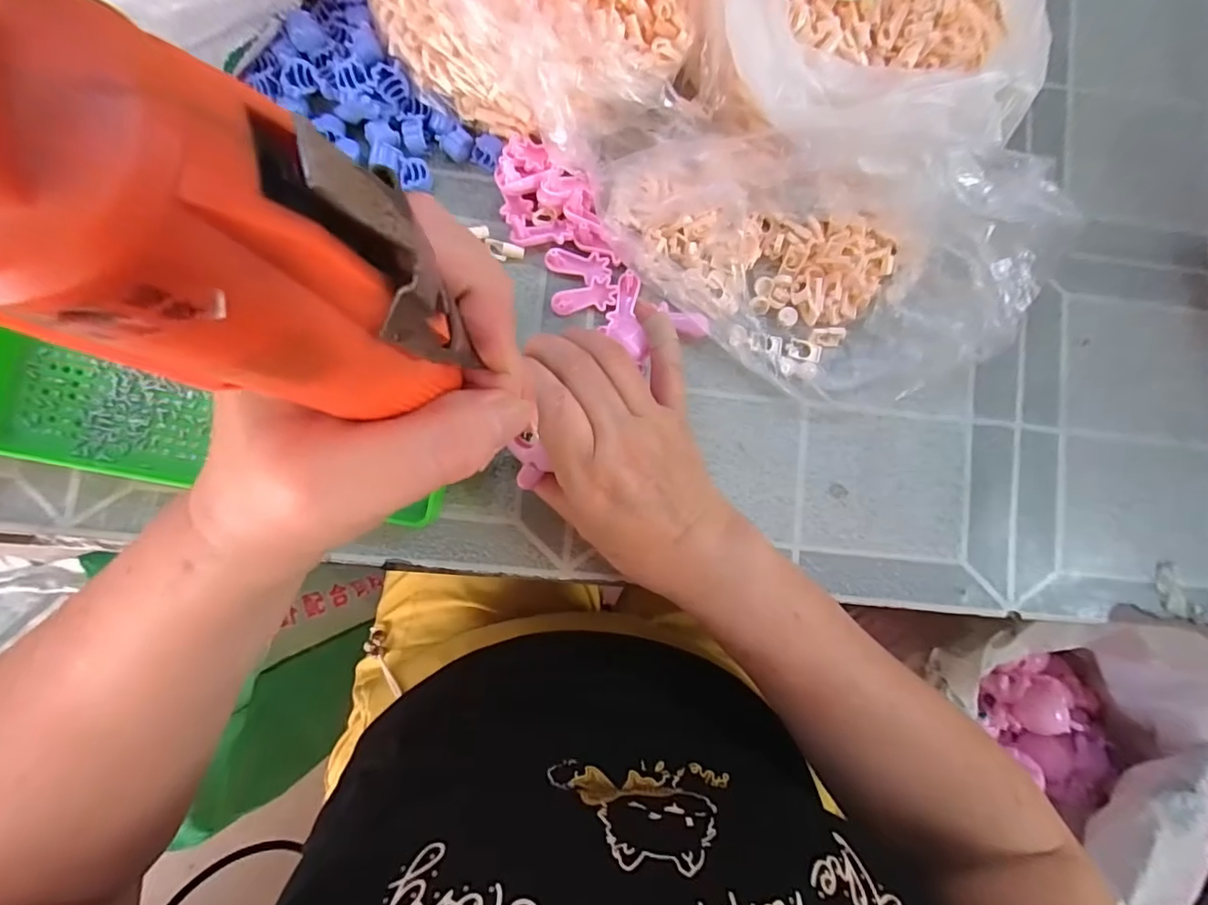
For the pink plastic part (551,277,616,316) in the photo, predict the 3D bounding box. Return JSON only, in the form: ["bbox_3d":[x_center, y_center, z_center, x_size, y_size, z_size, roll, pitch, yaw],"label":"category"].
[{"bbox_3d":[-0.012,-0.093,0.322,0.038,0.009,0.015,-14,87,-6],"label":"pink plastic part"}]

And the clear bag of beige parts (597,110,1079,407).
[{"bbox_3d":[0.122,-0.113,0.294,0.252,0.074,0.136,16,84,-3],"label":"clear bag of beige parts"}]

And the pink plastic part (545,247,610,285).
[{"bbox_3d":[-0.015,-0.113,0.323,0.039,0.011,0.019,7,85,-4],"label":"pink plastic part"}]

